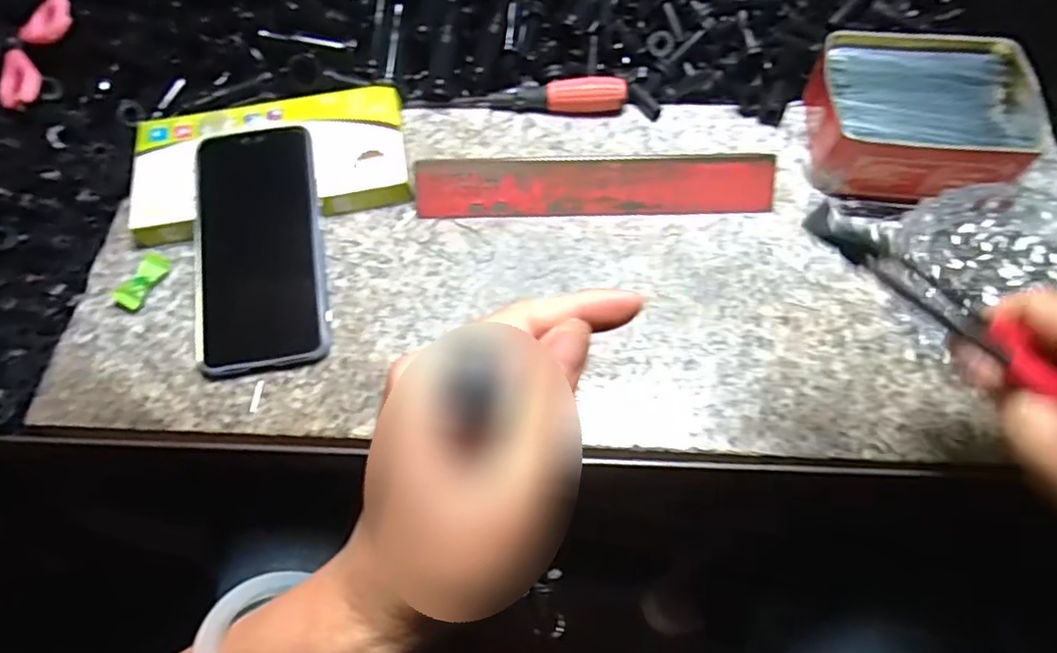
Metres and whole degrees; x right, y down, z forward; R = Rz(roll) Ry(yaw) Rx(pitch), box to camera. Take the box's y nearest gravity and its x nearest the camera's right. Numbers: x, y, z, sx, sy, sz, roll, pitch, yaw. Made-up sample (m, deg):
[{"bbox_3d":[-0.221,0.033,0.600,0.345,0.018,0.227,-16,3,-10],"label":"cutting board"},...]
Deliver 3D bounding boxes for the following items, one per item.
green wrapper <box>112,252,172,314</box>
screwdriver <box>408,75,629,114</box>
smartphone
[{"bbox_3d":[-0.238,-0.028,0.382,0.019,0.009,0.041,13,64,8],"label":"green wrapper"},{"bbox_3d":[-0.007,-0.168,0.438,0.150,0.024,0.022,6,64,4],"label":"screwdriver"},{"bbox_3d":[-0.161,-0.052,0.368,0.072,0.009,0.156,-9,73,-2],"label":"smartphone"}]

